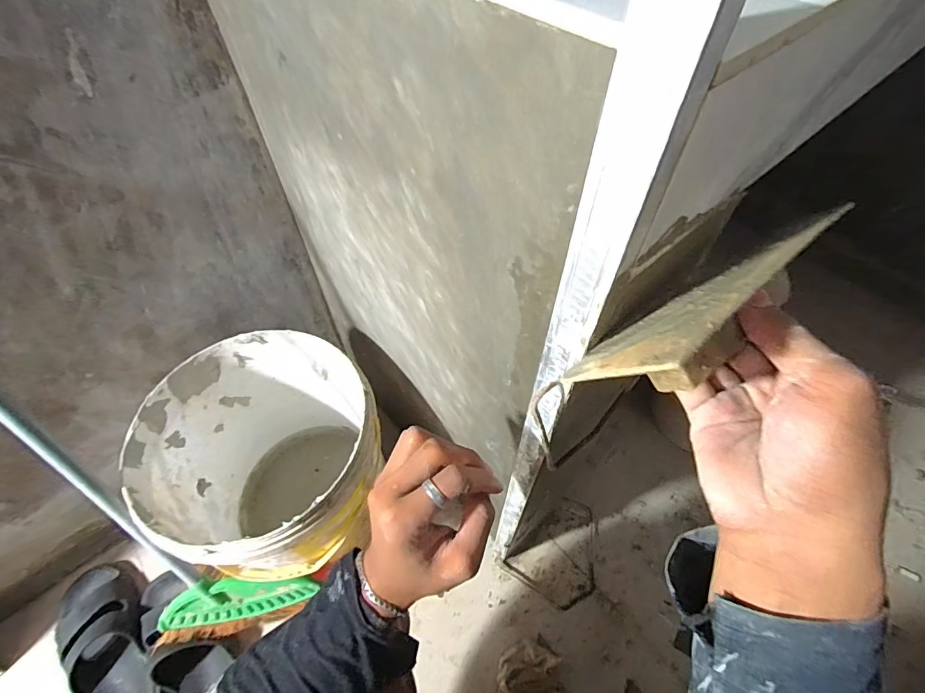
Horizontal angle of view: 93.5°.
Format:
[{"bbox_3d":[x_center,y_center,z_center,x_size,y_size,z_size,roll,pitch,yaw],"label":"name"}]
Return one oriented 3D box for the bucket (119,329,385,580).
[{"bbox_3d":[-0.272,0.193,0.685,0.289,0.333,0.302,0,54,0],"label":"bucket"}]

